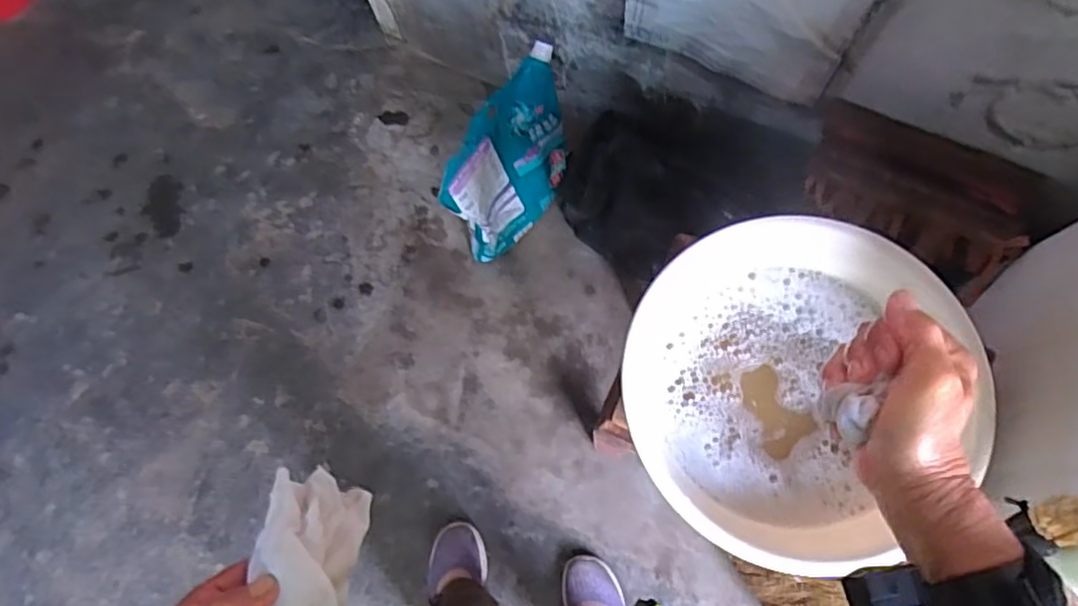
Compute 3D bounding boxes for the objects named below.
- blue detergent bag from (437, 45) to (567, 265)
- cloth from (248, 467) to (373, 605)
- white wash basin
[{"bbox_3d":[-0.043,-0.252,1.144,0.101,0.362,0.299,32,80,12],"label":"blue detergent bag"},{"bbox_3d":[-0.138,0.148,0.387,0.055,0.040,0.084,8,75,3],"label":"cloth"},{"bbox_3d":[0.246,0.077,0.636,0.316,0.088,0.333,-36,77,-8],"label":"white wash basin"}]

